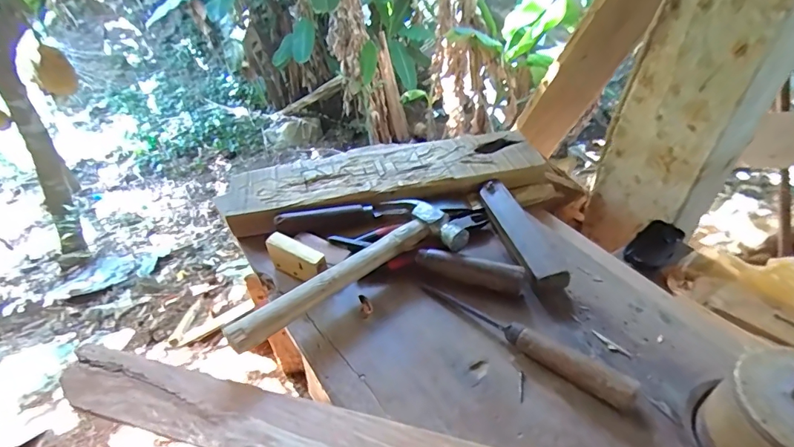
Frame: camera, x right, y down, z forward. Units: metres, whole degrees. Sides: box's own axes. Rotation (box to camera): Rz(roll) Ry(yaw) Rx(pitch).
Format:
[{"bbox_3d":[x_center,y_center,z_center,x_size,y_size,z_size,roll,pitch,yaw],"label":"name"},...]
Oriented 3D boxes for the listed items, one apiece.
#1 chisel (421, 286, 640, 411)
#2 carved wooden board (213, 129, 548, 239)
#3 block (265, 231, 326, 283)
[{"bbox_3d":[0.122,0.111,0.436,0.221,0.034,0.024,29,51,30],"label":"chisel"},{"bbox_3d":[-0.016,-0.072,0.648,0.459,0.033,0.131,-10,43,-8],"label":"carved wooden board"},{"bbox_3d":[-0.117,0.046,0.519,0.081,0.049,0.022,23,48,25],"label":"block"}]

